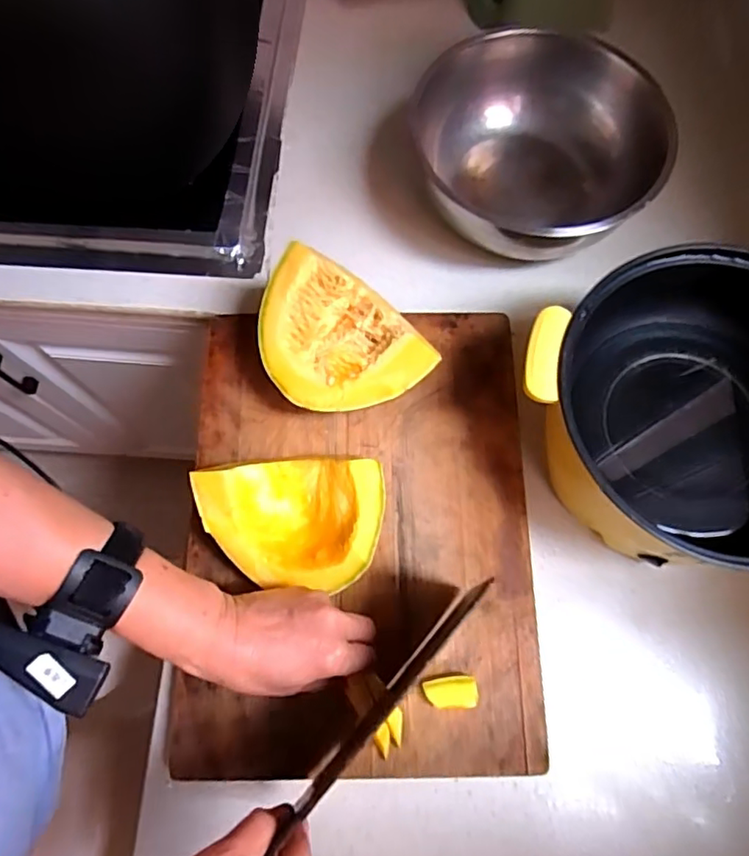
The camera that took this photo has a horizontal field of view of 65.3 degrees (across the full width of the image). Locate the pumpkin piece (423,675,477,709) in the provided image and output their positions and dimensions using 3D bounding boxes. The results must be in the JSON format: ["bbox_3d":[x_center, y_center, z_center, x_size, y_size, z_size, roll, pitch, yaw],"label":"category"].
[{"bbox_3d":[0.056,0.195,0.431,0.038,0.014,0.021,-4,72,-1],"label":"pumpkin piece"}]

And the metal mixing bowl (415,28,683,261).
[{"bbox_3d":[0.144,-0.258,0.539,0.202,0.102,0.215,0,72,0],"label":"metal mixing bowl"}]

